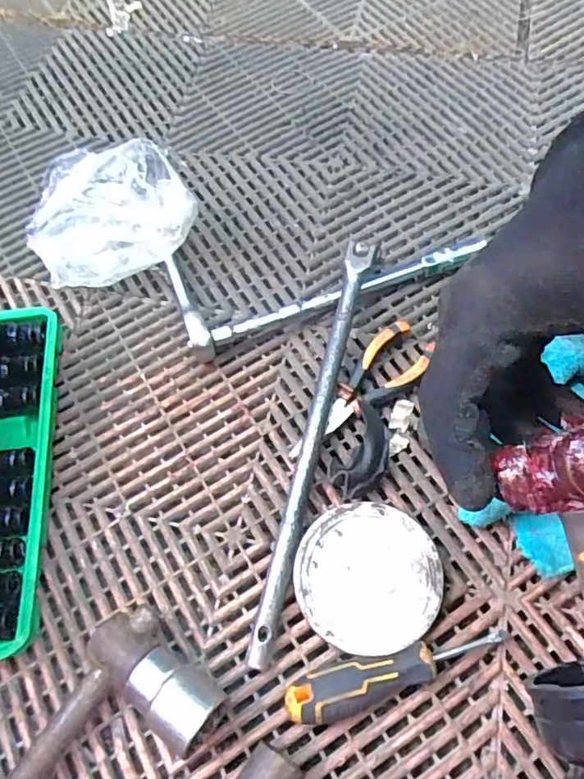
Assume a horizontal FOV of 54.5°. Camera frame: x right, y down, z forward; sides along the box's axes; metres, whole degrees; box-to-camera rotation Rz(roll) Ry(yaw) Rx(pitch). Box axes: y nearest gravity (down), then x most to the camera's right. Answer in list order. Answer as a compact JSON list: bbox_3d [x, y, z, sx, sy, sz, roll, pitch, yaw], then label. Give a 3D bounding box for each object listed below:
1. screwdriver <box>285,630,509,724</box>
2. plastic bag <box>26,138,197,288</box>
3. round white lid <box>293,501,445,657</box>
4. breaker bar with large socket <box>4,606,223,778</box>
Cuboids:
[{"bbox_3d":[0.071,0.186,0.372,0.150,0.035,0.029,-14,63,-3],"label":"screwdriver"},{"bbox_3d":[-0.179,-0.169,0.543,0.154,0.085,0.131,-24,64,-8],"label":"plastic bag"},{"bbox_3d":[0.054,0.135,0.411,0.100,0.017,0.099,3,64,5],"label":"round white lid"},{"bbox_3d":[-0.223,0.330,0.318,0.092,0.046,0.445,37,71,20],"label":"breaker bar with large socket"}]

